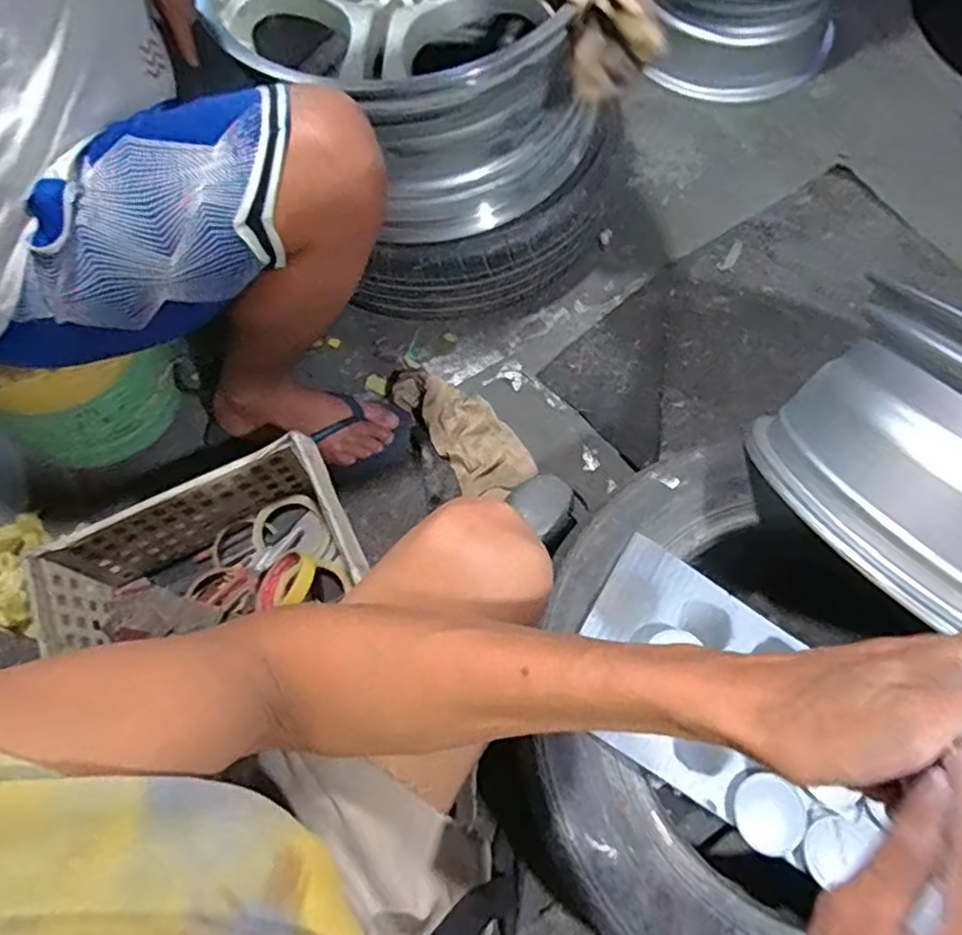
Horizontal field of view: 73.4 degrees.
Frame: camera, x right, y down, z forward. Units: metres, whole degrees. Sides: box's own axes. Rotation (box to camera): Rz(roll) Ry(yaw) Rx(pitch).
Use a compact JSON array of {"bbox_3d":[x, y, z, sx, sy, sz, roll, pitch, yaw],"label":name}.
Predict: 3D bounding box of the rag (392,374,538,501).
[{"bbox_3d":[-0.025,-0.056,0.880,0.105,0.038,0.218,-33,70,-10],"label":"rag"}]

